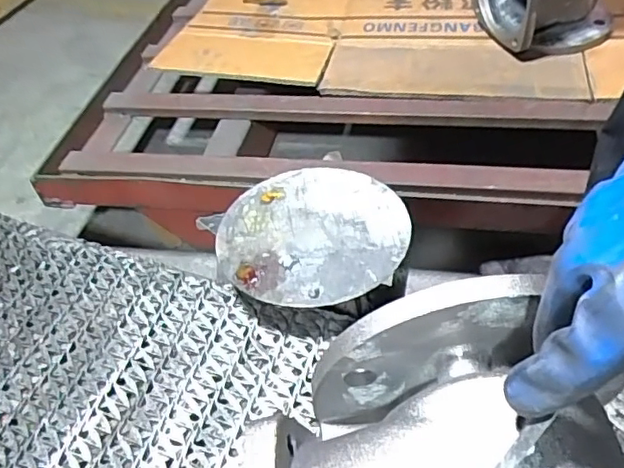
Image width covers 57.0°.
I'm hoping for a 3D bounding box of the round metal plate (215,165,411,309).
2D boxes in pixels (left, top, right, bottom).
[{"bbox_3d":[0.000,-0.003,0.506,0.161,0.013,0.160,-4,46,5],"label":"round metal plate"}]

